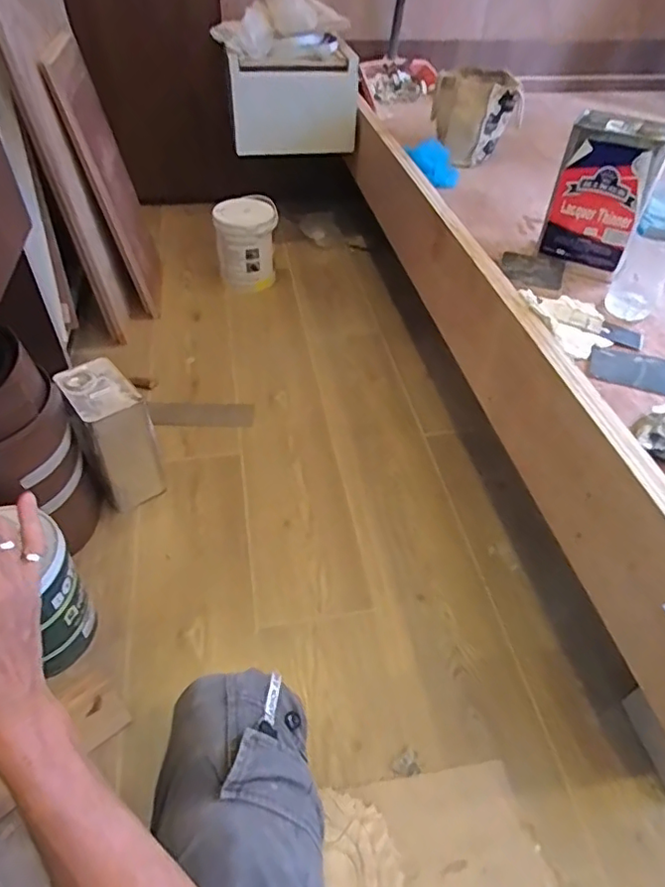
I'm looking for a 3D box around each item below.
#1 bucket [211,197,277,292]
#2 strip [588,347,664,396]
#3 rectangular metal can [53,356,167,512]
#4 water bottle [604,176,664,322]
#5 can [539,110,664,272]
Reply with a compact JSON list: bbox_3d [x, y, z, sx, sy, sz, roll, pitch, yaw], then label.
[{"bbox_3d":[-0.256,-0.602,1.660,0.176,0.223,0.174,1,45,-1],"label":"bucket"},{"bbox_3d":[0.482,-0.099,0.818,0.190,0.010,0.091,16,47,13],"label":"strip"},{"bbox_3d":[-0.414,-0.012,1.051,0.112,0.237,0.173,-28,52,-26],"label":"rectangular metal can"},{"bbox_3d":[0.510,-0.314,0.858,0.087,0.240,0.080,24,49,20],"label":"water bottle"},{"bbox_3d":[0.470,-0.432,0.973,0.150,0.225,0.107,24,49,20],"label":"can"}]

